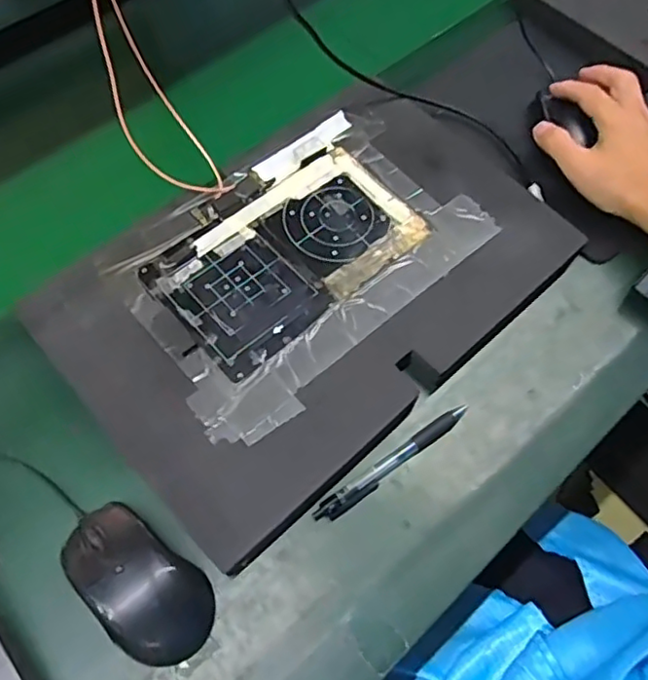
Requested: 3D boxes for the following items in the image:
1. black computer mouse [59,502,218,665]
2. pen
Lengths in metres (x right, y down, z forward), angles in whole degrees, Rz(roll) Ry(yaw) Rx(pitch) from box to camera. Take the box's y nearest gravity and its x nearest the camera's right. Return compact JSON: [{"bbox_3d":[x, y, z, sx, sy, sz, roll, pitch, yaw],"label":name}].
[{"bbox_3d":[-0.120,0.155,0.395,0.109,0.035,0.064,35,67,17],"label":"black computer mouse"},{"bbox_3d":[0.052,0.089,0.448,0.136,0.009,0.014,-33,67,-16],"label":"pen"}]

